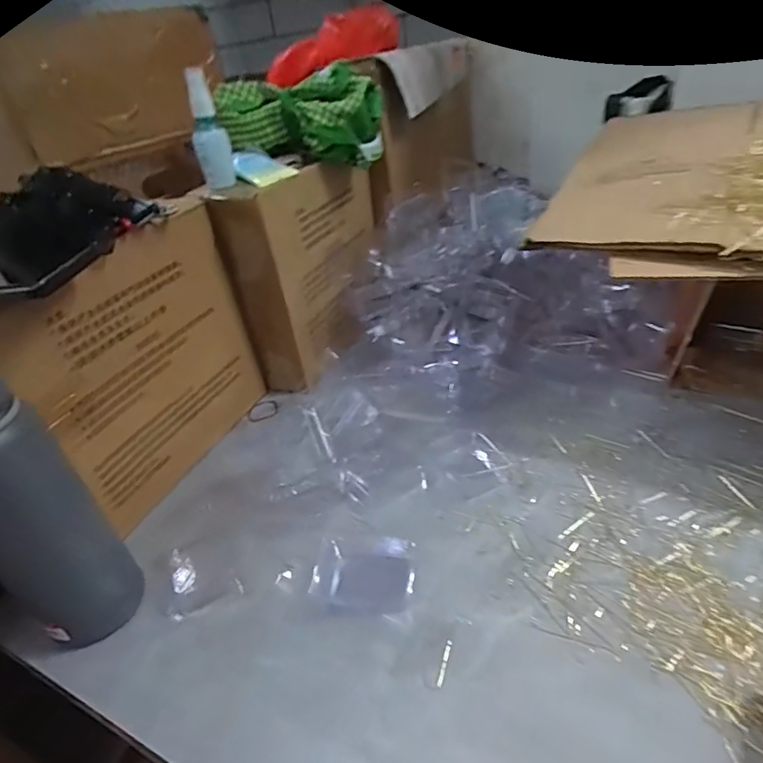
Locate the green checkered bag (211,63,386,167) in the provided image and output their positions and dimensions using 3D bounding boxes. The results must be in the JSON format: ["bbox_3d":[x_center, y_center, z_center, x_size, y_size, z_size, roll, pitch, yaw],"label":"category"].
[{"bbox_3d":[-0.103,-0.337,0.640,0.198,0.100,0.081,5,36,18],"label":"green checkered bag"}]

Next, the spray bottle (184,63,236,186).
[{"bbox_3d":[-0.195,-0.280,0.554,0.038,0.115,0.028,-12,34,-7],"label":"spray bottle"}]

